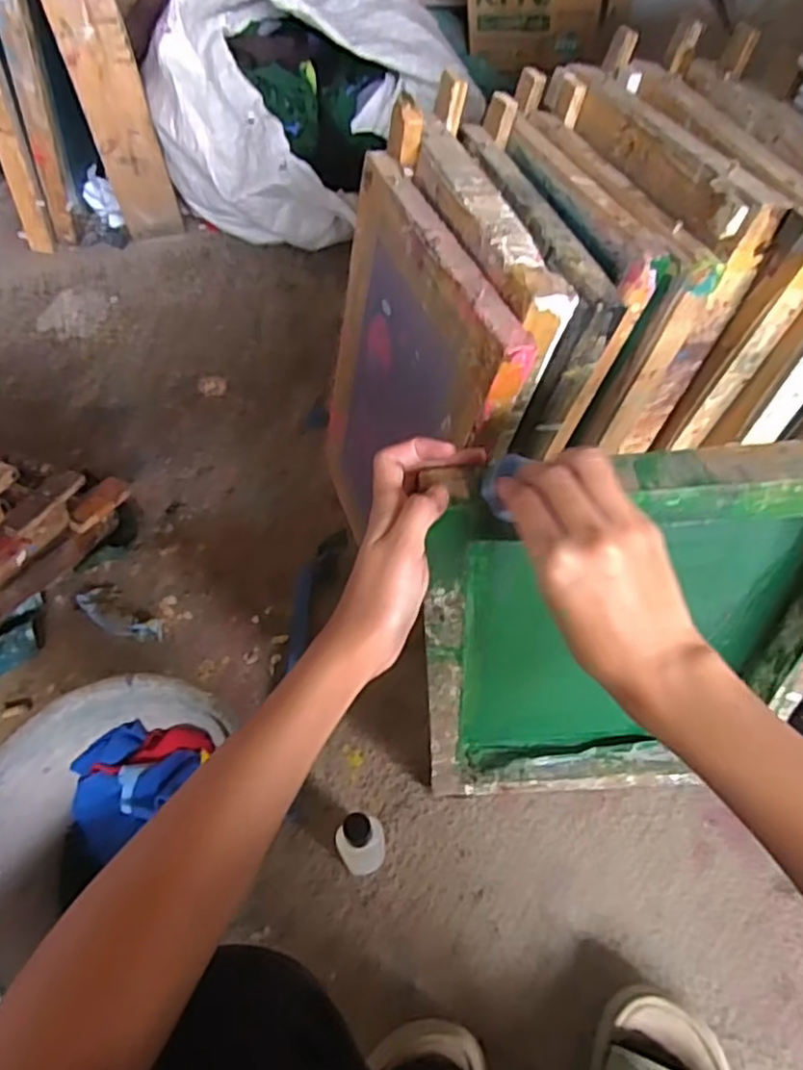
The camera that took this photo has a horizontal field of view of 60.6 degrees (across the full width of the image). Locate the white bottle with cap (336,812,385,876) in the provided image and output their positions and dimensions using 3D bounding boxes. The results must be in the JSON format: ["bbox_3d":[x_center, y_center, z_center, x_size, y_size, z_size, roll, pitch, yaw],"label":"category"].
[{"bbox_3d":[-0.034,0.275,0.608,0.034,0.100,0.034,-1,56,2],"label":"white bottle with cap"}]

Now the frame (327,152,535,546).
[{"bbox_3d":[0.002,-0.135,0.683,0.040,0.353,0.294,-11,56,-21],"label":"frame"}]

